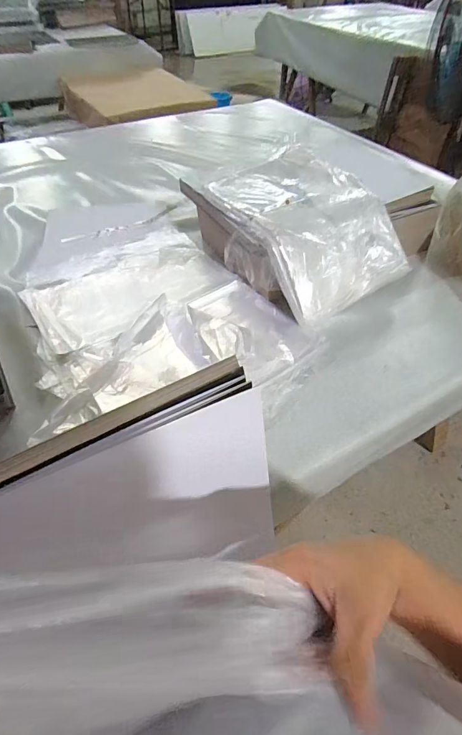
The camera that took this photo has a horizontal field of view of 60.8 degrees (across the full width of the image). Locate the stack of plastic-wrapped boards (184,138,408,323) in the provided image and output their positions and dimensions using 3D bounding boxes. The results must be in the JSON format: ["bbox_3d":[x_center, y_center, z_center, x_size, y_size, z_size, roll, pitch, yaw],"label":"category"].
[{"bbox_3d":[0.103,-0.223,0.659,0.230,0.146,0.299,-25,54,-22],"label":"stack of plastic-wrapped boards"}]

